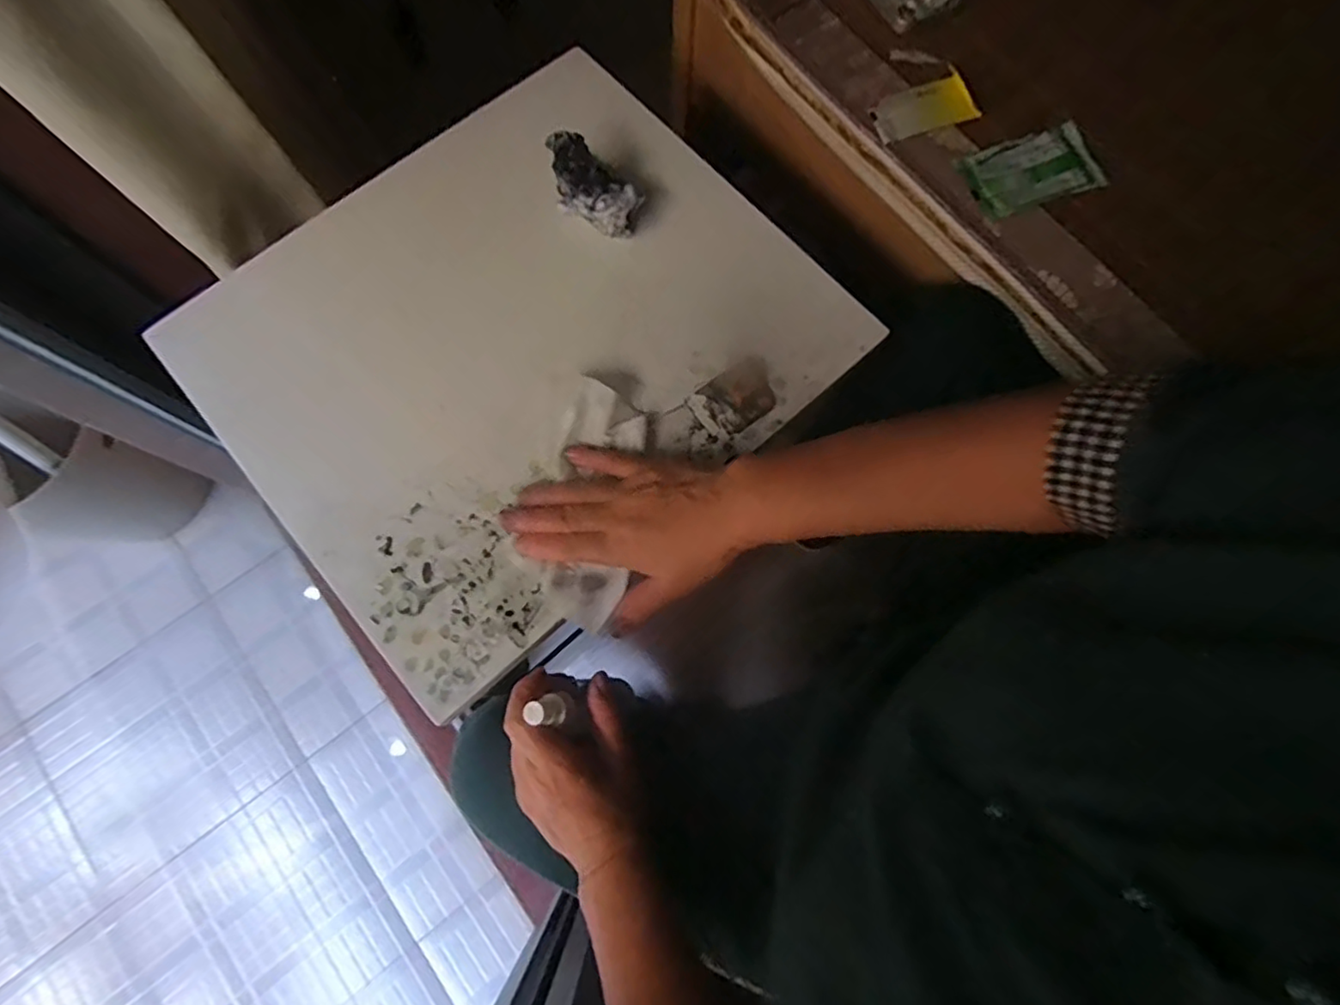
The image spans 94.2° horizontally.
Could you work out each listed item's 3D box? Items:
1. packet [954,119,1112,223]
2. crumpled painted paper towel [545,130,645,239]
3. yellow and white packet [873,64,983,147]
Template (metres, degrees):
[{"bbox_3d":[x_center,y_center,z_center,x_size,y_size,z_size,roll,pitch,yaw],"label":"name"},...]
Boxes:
[{"bbox_3d":[0.305,-0.278,0.523,0.111,0.009,0.062,-21,77,-6],"label":"packet"},{"bbox_3d":[-0.058,-0.250,0.483,0.075,0.047,0.054,25,76,5],"label":"crumpled painted paper towel"},{"bbox_3d":[0.215,-0.332,0.528,0.079,0.008,0.046,-24,89,7],"label":"yellow and white packet"}]

